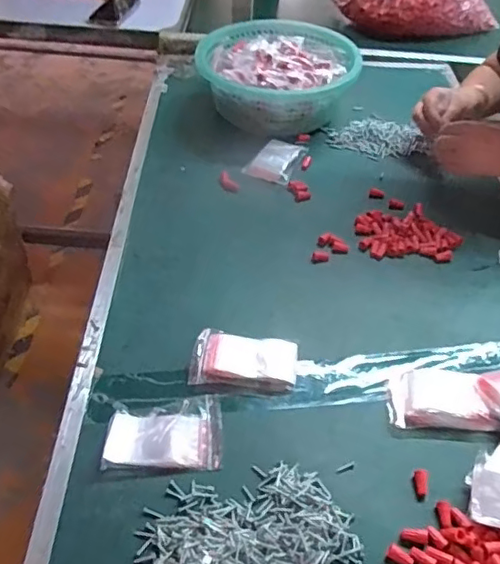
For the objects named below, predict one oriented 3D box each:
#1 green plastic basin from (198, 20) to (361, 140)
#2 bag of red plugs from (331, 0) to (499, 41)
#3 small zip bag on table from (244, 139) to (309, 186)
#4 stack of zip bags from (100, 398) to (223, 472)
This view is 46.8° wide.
[{"bbox_3d":[0.050,-0.372,1.039,0.263,0.097,0.309,5,46,1],"label":"green plastic basin"},{"bbox_3d":[0.370,-0.645,1.290,0.362,0.160,0.158,17,48,13],"label":"bag of red plugs"},{"bbox_3d":[0.042,-0.196,0.916,0.072,0.022,0.097,20,49,15],"label":"small zip bag on table"},{"bbox_3d":[-0.084,0.150,0.570,0.111,0.007,0.071,-1,47,-4],"label":"stack of zip bags"}]

